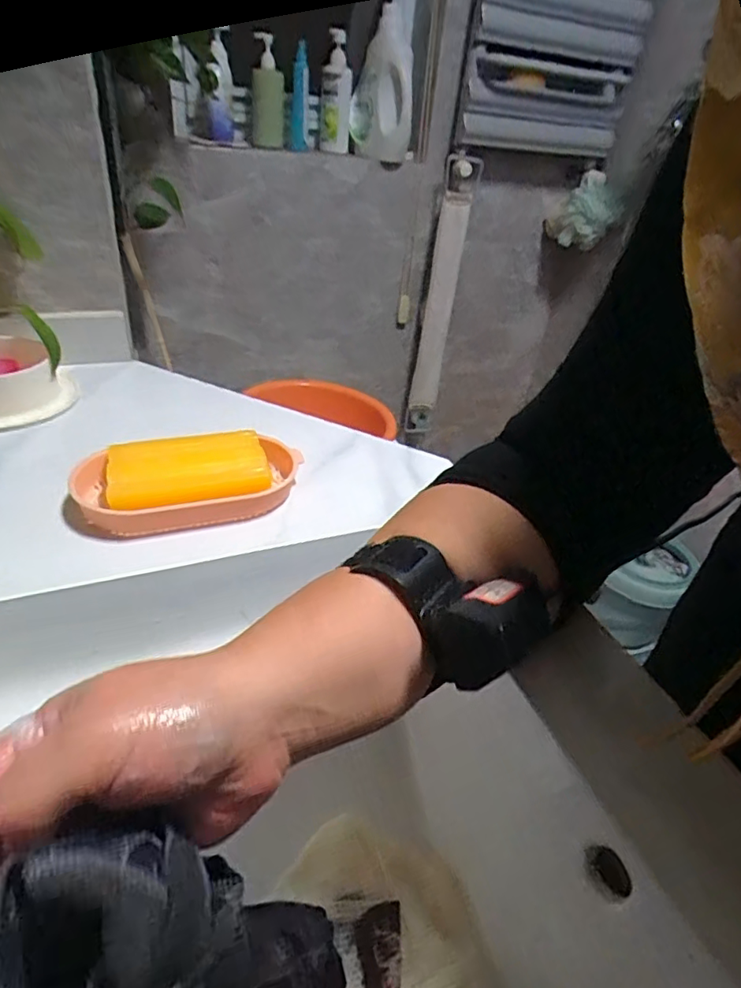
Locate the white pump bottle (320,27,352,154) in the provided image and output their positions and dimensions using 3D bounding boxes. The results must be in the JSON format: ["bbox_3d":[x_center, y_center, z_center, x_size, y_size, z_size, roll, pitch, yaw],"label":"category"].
[{"bbox_3d":[-0.079,-0.921,1.317,0.066,0.232,0.089,2,35,-8],"label":"white pump bottle"}]

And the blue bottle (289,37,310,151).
[{"bbox_3d":[-0.158,-0.889,1.271,0.039,0.199,0.072,2,35,-7],"label":"blue bottle"}]

